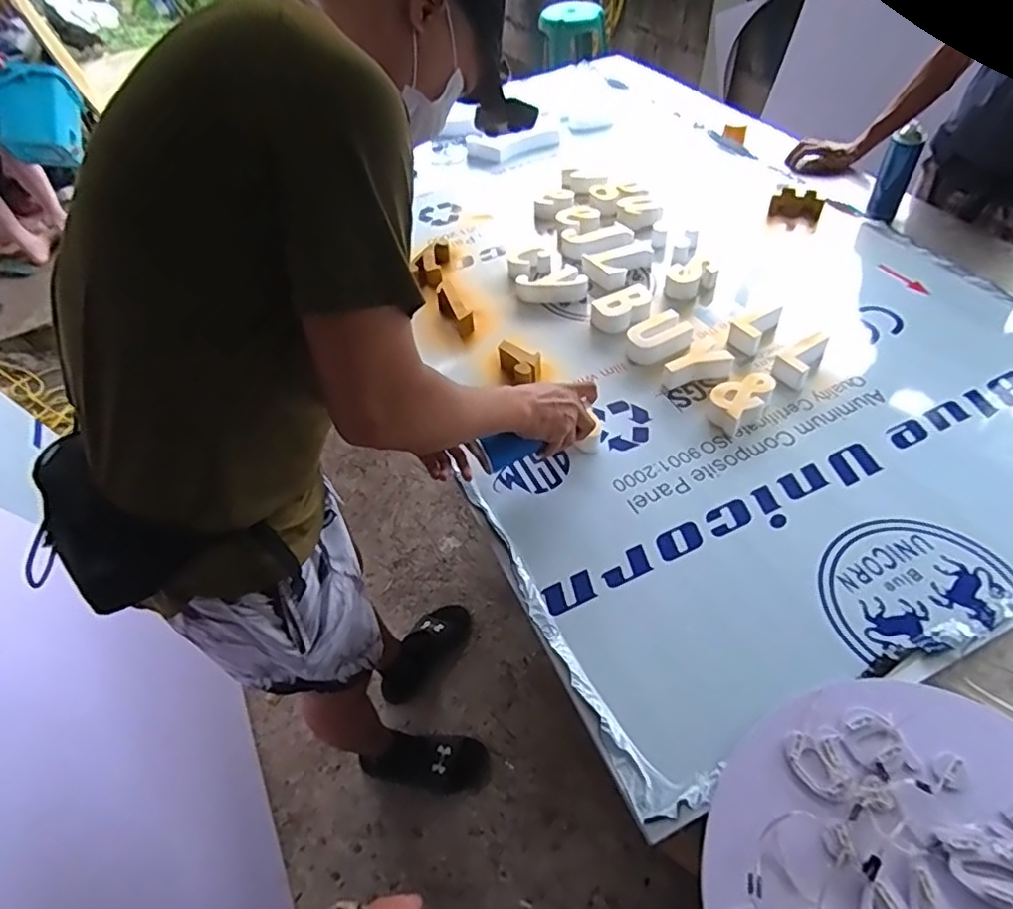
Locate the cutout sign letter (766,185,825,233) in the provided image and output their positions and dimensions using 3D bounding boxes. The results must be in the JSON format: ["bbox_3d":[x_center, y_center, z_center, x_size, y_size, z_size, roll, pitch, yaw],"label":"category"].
[{"bbox_3d":[0.640,-0.541,1.356,0.109,0.074,0.052,16,52,16],"label":"cutout sign letter"}]

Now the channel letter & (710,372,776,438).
[{"bbox_3d":[0.373,-0.087,0.982,0.116,0.043,0.072,-33,54,-22],"label":"channel letter &"}]

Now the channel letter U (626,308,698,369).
[{"bbox_3d":[0.275,-0.204,1.092,0.125,0.048,0.093,-32,53,-22],"label":"channel letter U"}]

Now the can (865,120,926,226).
[{"bbox_3d":[0.835,-0.596,1.316,0.069,0.173,0.058,5,51,13],"label":"can"}]

